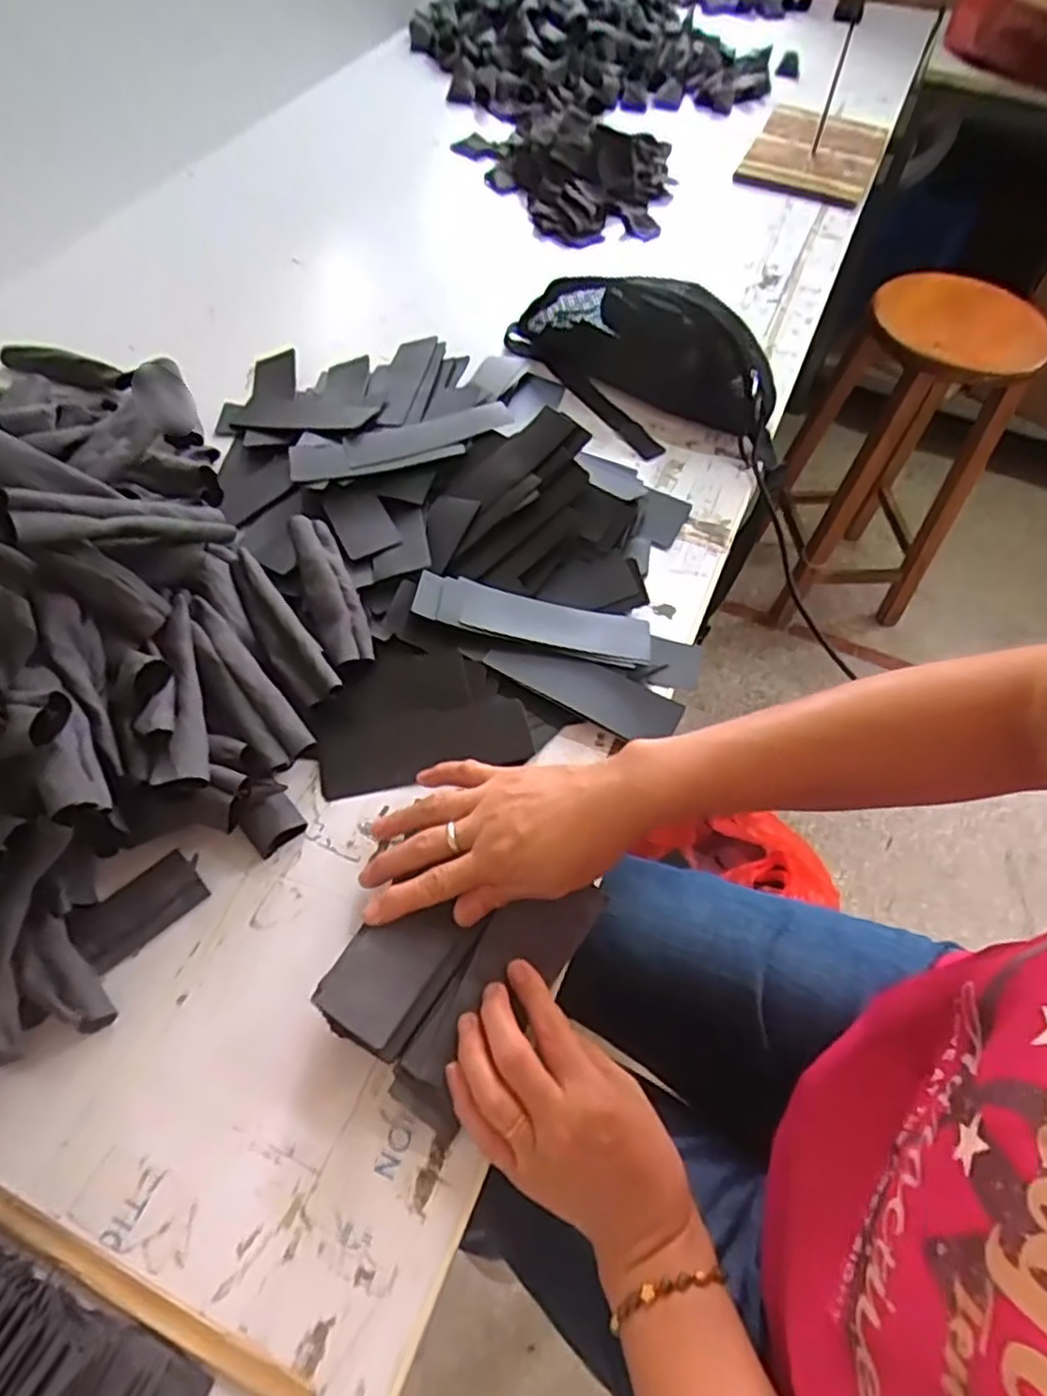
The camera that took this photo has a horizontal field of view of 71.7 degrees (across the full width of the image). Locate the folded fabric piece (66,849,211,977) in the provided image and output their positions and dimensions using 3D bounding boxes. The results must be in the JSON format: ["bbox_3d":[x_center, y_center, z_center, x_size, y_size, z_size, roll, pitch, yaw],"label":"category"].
[{"bbox_3d":[-0.235,0.129,0.447,0.041,0.012,0.073,39,64,19],"label":"folded fabric piece"}]

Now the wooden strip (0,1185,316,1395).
[{"bbox_3d":[-0.210,0.280,0.355,0.243,0.005,0.015,22,59,10],"label":"wooden strip"}]

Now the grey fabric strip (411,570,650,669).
[{"bbox_3d":[0.009,-0.061,0.560,0.182,0.007,0.048,14,55,-6],"label":"grey fabric strip"}]

